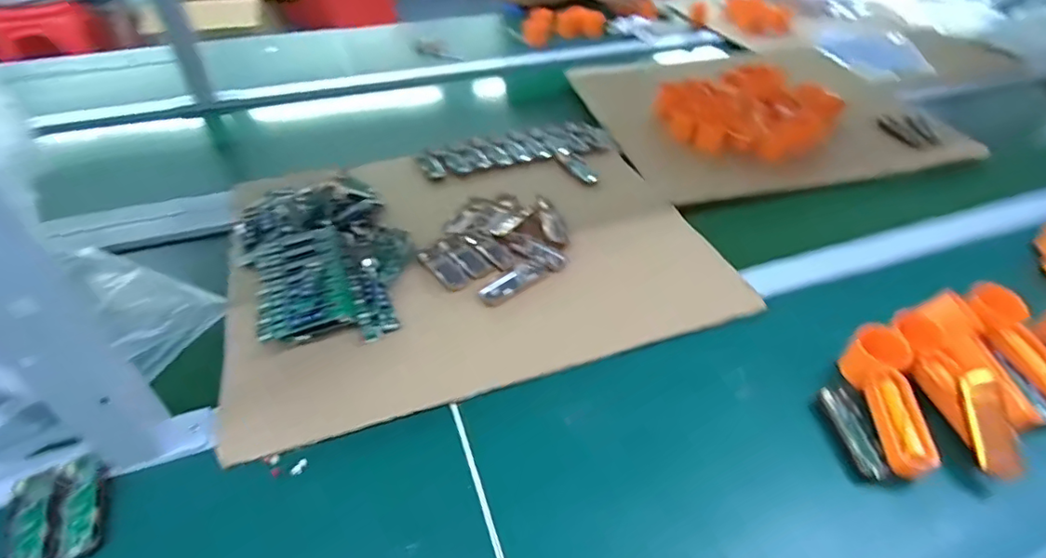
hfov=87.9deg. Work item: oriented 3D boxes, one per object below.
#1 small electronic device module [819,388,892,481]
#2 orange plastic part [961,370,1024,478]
[{"bbox_3d":[0.283,0.131,0.465,0.030,0.013,0.083,-2,43,-3],"label":"small electronic device module"},{"bbox_3d":[0.384,0.117,0.446,0.027,0.013,0.085,2,68,1],"label":"orange plastic part"}]

